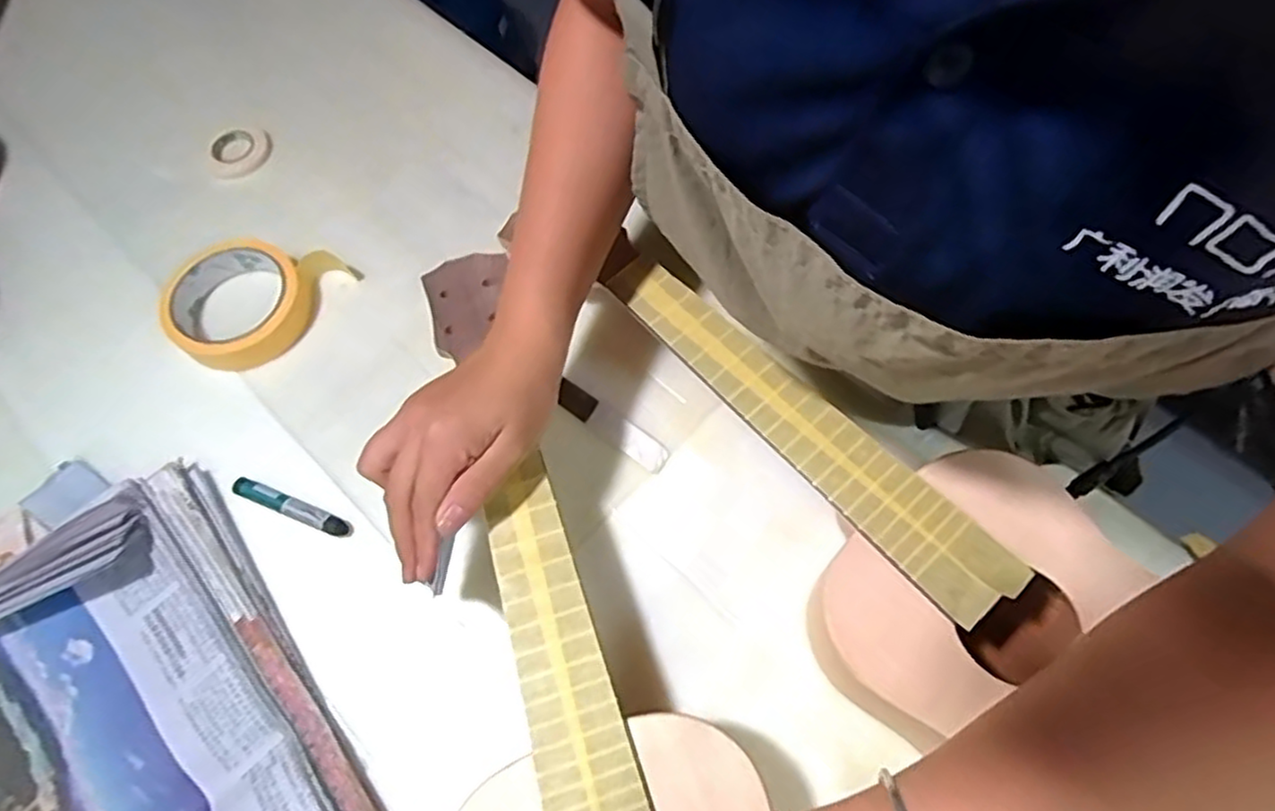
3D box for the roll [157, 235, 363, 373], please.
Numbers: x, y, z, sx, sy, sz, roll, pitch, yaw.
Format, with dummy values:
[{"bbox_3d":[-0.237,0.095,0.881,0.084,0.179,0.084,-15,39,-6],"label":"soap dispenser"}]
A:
[{"bbox_3d":[-0.274,-0.075,0.487,0.105,0.027,0.097,10,66,6],"label":"roll"}]

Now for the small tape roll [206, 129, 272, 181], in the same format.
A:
[{"bbox_3d":[-0.318,-0.202,0.555,0.052,0.011,0.042,-36,69,-15],"label":"small tape roll"}]

